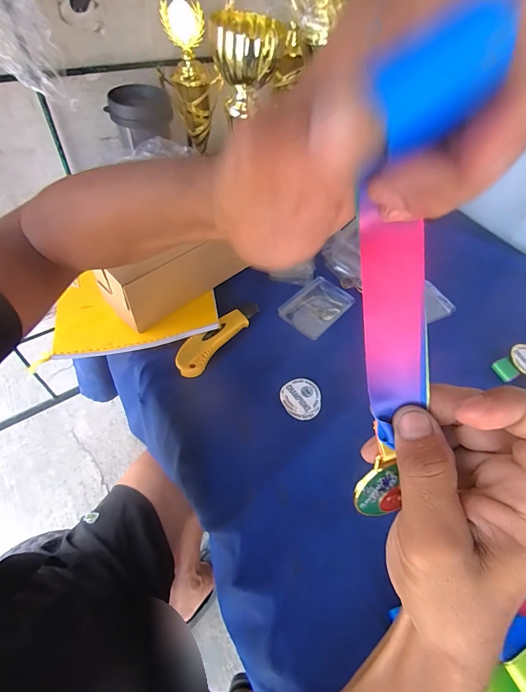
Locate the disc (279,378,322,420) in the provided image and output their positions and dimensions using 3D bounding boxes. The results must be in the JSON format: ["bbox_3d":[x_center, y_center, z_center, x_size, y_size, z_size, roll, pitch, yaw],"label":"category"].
[{"bbox_3d":[0.047,0.064,0.412,0.049,0.004,0.052,2,54,-3],"label":"disc"}]

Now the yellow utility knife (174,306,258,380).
[{"bbox_3d":[-0.059,-0.017,0.445,0.040,0.020,0.150,29,57,16],"label":"yellow utility knife"}]

